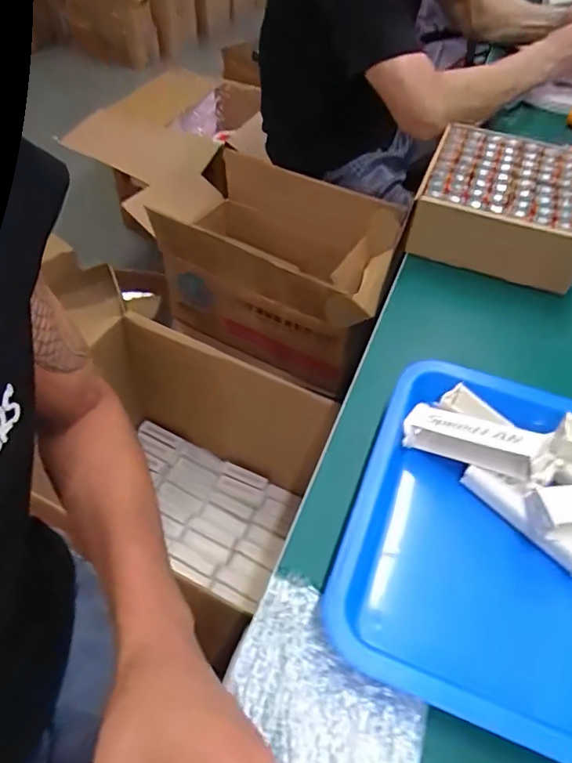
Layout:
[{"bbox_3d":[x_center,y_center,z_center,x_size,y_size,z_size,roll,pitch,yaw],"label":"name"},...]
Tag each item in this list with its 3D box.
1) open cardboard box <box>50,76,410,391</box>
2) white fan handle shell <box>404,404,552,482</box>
[{"bbox_3d":[-0.024,-0.214,0.980,0.476,0.234,0.279,31,55,22],"label":"open cardboard box"},{"bbox_3d":[0.140,0.045,0.397,0.097,0.028,0.032,13,46,39],"label":"white fan handle shell"}]

